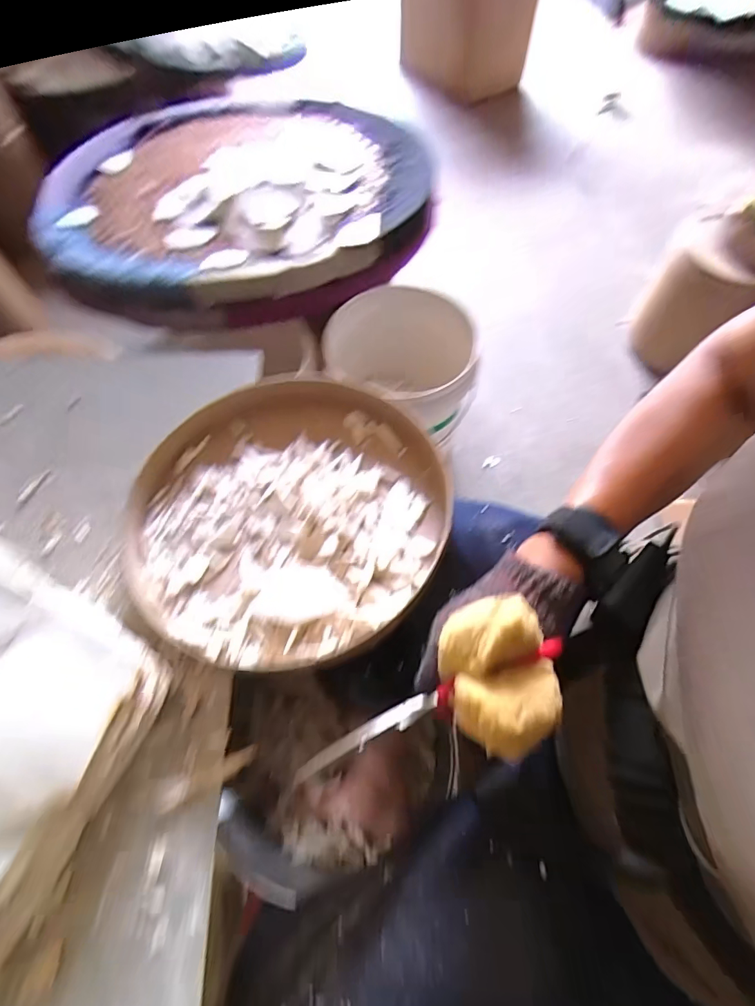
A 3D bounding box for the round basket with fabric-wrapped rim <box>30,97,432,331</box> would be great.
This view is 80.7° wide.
[{"bbox_3d":[-0.292,-0.681,0.969,0.821,0.129,0.786,-1,64,1],"label":"round basket with fabric-wrapped rim"}]

